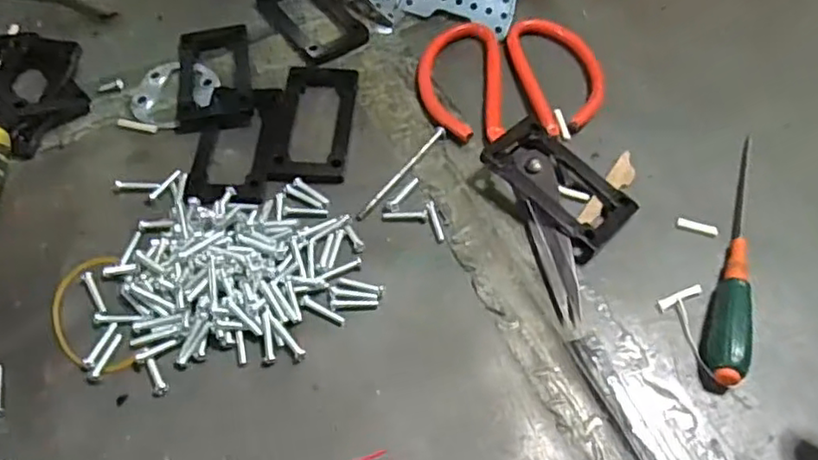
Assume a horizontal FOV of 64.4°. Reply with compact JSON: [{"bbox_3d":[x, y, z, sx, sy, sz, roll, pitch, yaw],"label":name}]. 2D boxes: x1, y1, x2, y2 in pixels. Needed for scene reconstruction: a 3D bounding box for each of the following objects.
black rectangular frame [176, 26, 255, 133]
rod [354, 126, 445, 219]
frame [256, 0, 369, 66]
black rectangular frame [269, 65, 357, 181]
[{"bbox_3d":[-0.114,-0.090,0.378,0.043,0.009,0.075,-8,59,-5],"label":"black rectangular frame"},{"bbox_3d":[-0.004,-0.032,0.346,0.006,0.004,0.074,33,64,18],"label":"rod"},{"bbox_3d":[-0.062,-0.134,0.410,0.046,0.005,0.076,-32,64,-18],"label":"frame"},{"bbox_3d":[-0.053,-0.062,0.364,0.040,0.005,0.084,3,59,2],"label":"black rectangular frame"}]

